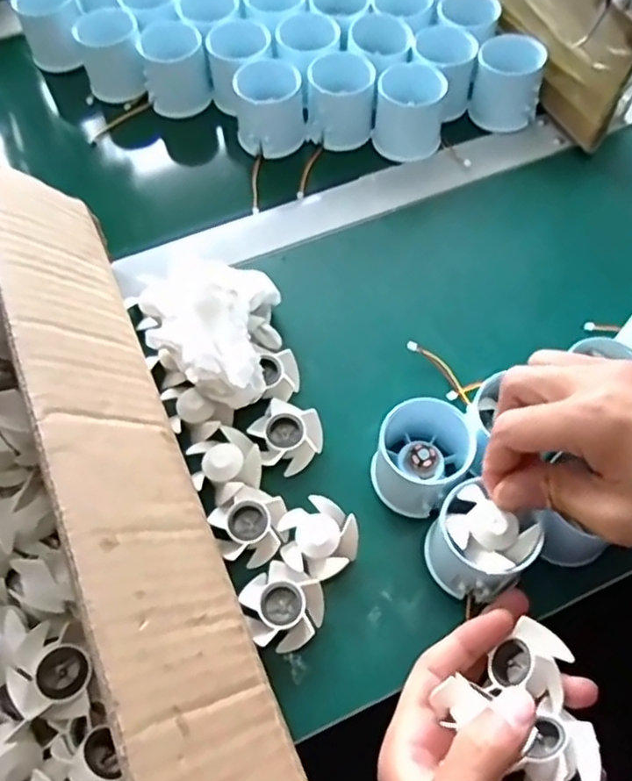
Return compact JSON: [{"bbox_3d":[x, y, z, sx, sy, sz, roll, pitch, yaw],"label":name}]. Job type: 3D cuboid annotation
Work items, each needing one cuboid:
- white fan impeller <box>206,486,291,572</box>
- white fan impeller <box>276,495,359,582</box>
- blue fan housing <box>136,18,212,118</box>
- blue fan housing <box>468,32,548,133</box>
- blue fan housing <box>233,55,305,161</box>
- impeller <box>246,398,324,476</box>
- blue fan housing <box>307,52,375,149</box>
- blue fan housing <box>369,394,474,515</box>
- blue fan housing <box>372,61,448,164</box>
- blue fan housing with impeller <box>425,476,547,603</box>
[{"bbox_3d":[-0.037,0.077,0.370,0.042,0.019,0.041,0,61,0],"label":"white fan impeller"},{"bbox_3d":[0.001,0.085,0.368,0.044,0.016,0.042,0,61,0],"label":"white fan impeller"},{"bbox_3d":[-0.118,-0.273,0.548,0.053,0.054,0.053,0,61,0],"label":"blue fan housing"},{"bbox_3d":[0.154,-0.249,0.519,0.053,0.044,0.058,13,62,8],"label":"blue fan housing"},{"bbox_3d":[-0.035,-0.223,0.508,0.052,0.050,0.056,0,61,0],"label":"blue fan housing"},{"bbox_3d":[-0.018,0.028,0.396,0.039,0.017,0.042,0,61,0],"label":"impeller"},{"bbox_3d":[0.021,-0.233,0.512,0.050,0.049,0.058,4,61,3],"label":"blue fan housing"},{"bbox_3d":[0.059,0.038,0.373,0.052,0.049,0.052,0,61,0],"label":"blue fan housing"},{"bbox_3d":[0.073,-0.219,0.508,0.051,0.048,0.054,9,62,5],"label":"blue fan housing"},{"bbox_3d":[0.085,0.080,0.343,0.052,0.054,0.050,36,67,18],"label":"blue fan housing with impeller"}]

